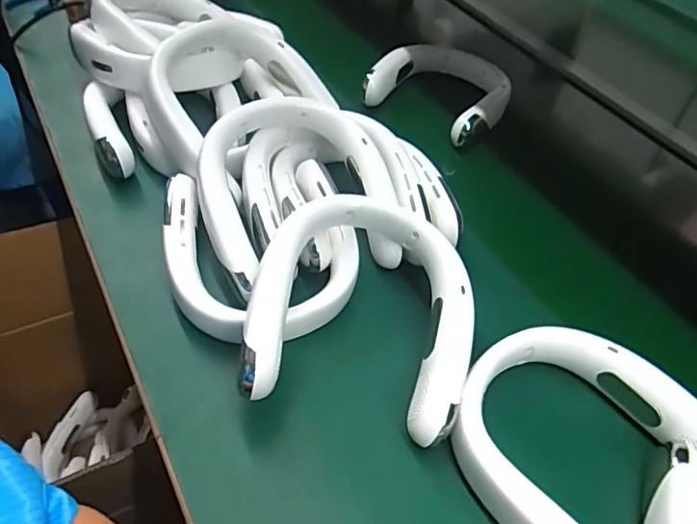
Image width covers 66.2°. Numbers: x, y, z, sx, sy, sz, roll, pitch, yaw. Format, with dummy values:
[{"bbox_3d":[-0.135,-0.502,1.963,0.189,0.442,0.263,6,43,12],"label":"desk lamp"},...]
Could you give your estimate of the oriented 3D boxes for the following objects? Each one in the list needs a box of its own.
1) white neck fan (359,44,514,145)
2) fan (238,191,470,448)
[{"bbox_3d":[0.148,-0.261,0.812,0.182,0.068,0.213,26,51,16],"label":"white neck fan"},{"bbox_3d":[0.018,0.033,0.454,0.182,0.066,0.196,10,49,2],"label":"fan"}]

